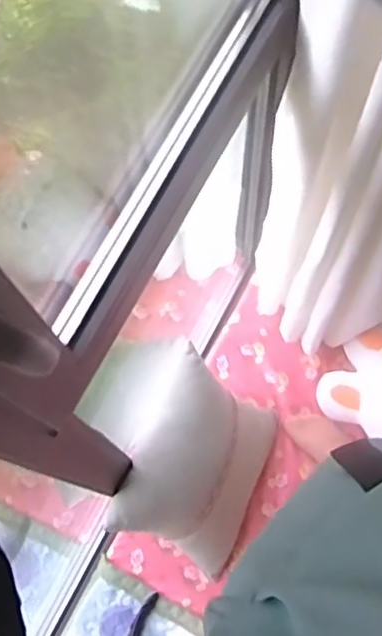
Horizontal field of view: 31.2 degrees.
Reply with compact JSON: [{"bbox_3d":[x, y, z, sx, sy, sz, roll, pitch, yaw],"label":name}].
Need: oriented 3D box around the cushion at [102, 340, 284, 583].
[{"bbox_3d":[0.018,0.302,1.402,0.245,0.300,0.354,22,74,8],"label":"cushion"}]

